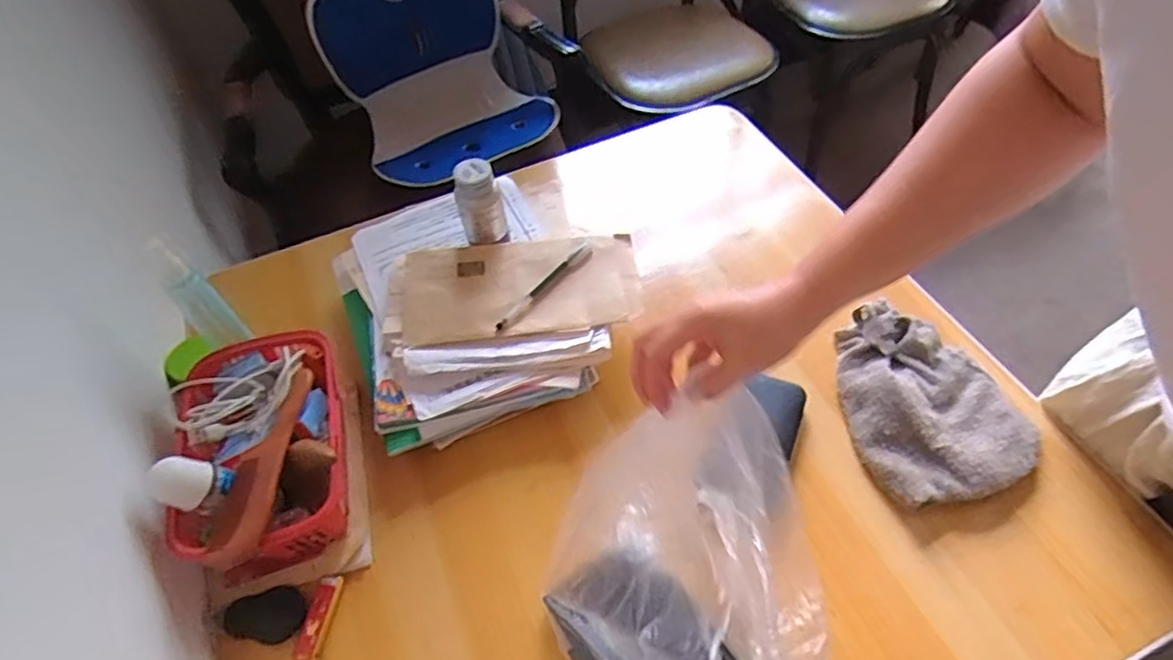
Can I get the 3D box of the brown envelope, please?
[{"bbox_3d":[-0.071,-0.048,0.702,0.248,0.011,0.118,-6,60,-2],"label":"brown envelope"}]

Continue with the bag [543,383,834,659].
[{"bbox_3d":[0.084,0.226,0.442,0.182,0.163,0.375,-15,34,-7],"label":"bag"}]

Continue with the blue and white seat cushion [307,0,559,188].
[{"bbox_3d":[-0.245,-0.433,1.146,0.333,0.285,0.363,-26,55,-14],"label":"blue and white seat cushion"}]

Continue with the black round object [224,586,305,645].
[{"bbox_3d":[-0.282,0.248,0.574,0.064,0.011,0.042,-1,53,4],"label":"black round object"}]

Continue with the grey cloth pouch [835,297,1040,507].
[{"bbox_3d":[0.325,0.066,0.646,0.157,0.032,0.203,-21,54,-11],"label":"grey cloth pouch"}]

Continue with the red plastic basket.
[{"bbox_3d":[-0.295,0.116,0.619,0.151,0.101,0.228,-20,54,-10],"label":"red plastic basket"}]

